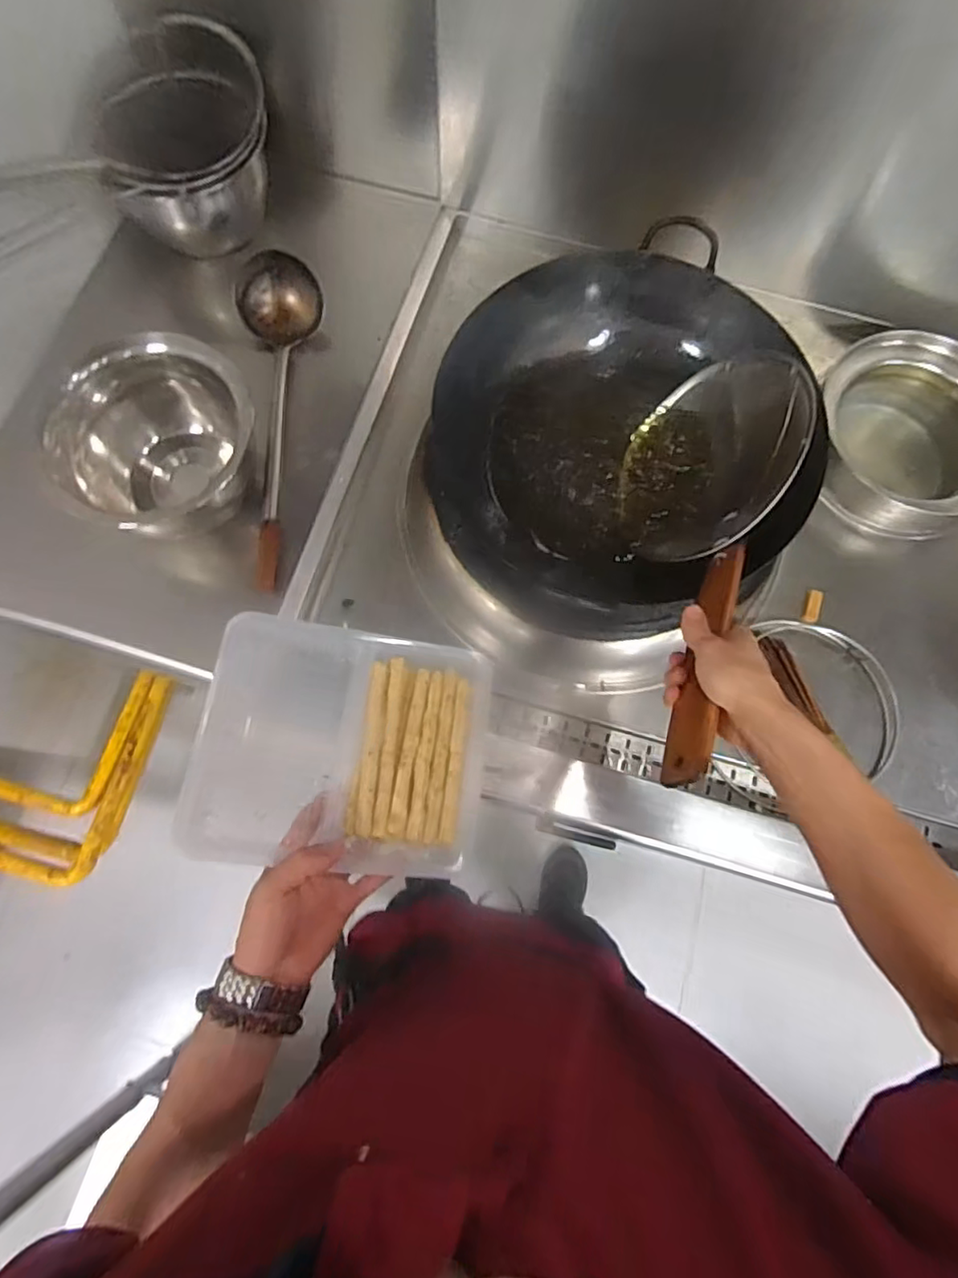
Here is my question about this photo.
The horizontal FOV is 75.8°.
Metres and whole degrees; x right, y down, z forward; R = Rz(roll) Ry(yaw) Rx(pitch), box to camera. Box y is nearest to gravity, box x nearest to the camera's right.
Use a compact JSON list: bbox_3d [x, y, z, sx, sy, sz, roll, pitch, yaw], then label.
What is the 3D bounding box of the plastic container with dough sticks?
[{"bbox_3d":[-0.119,0.090,0.535,0.242,0.039,0.193,6,74,0],"label":"plastic container with dough sticks"}]

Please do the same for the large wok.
[{"bbox_3d":[0.151,-0.242,0.744,0.404,0.162,0.395,-9,75,-4],"label":"large wok"}]

